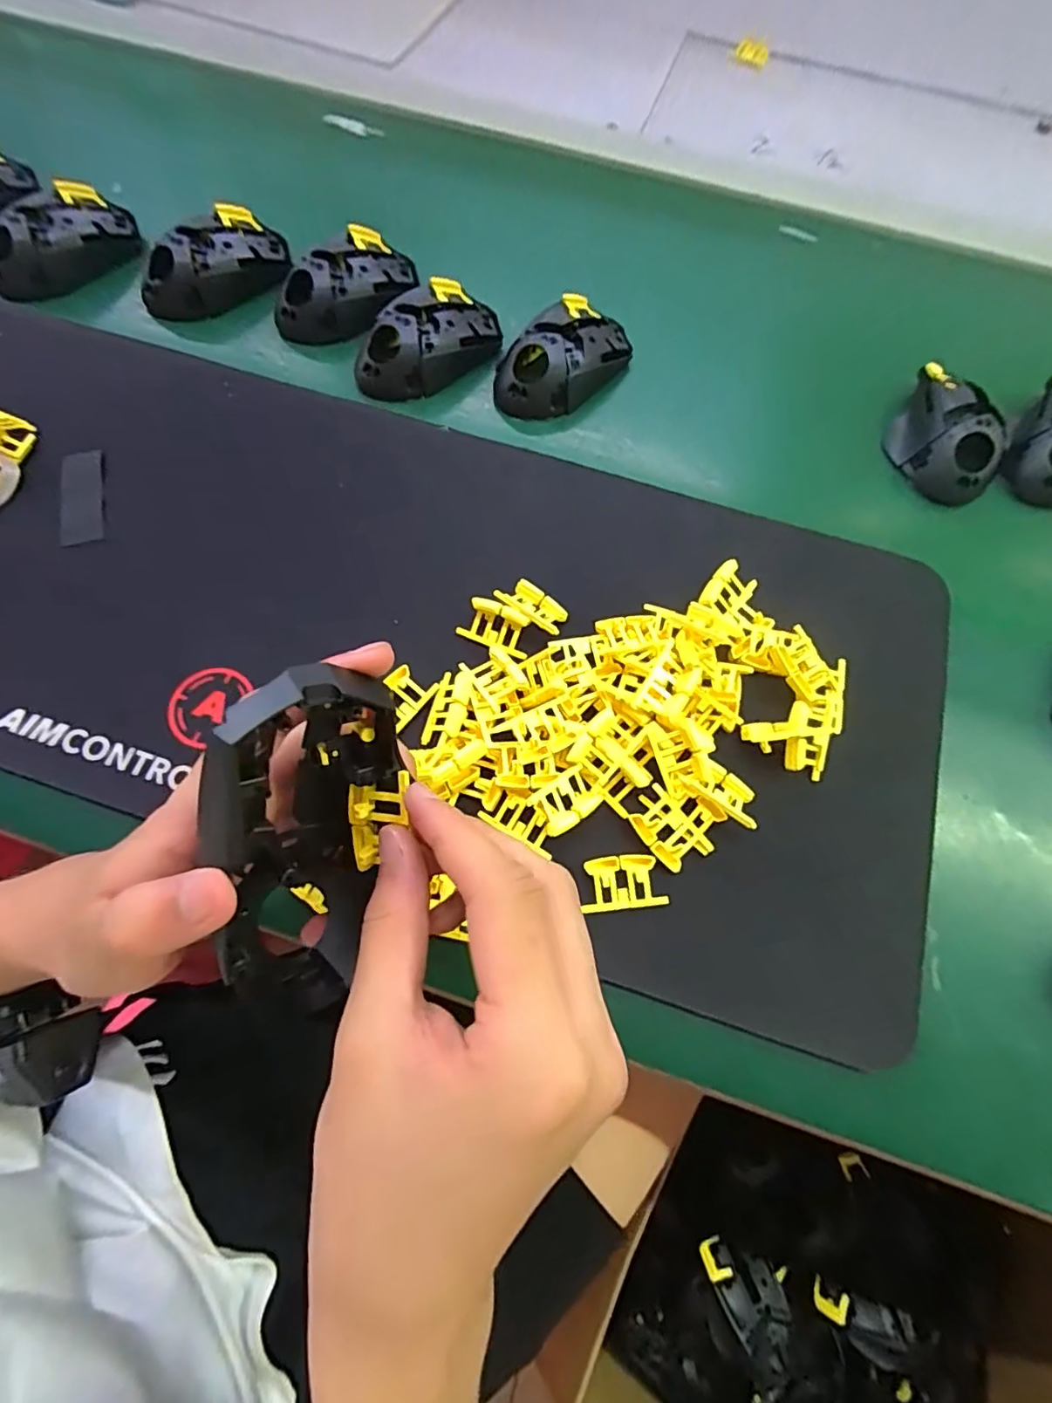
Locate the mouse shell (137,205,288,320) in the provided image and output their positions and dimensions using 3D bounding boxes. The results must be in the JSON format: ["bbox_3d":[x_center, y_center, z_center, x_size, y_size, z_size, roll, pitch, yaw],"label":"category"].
[{"bbox_3d":[-0.240,-0.338,0.428,0.116,0.030,0.067,-43,79,-15],"label":"mouse shell"}]

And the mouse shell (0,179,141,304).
[{"bbox_3d":[-0.352,-0.347,0.426,0.056,0.035,0.116,36,73,8],"label":"mouse shell"}]

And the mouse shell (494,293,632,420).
[{"bbox_3d":[0.028,-0.256,0.416,0.066,0.038,0.117,38,76,11],"label":"mouse shell"}]

